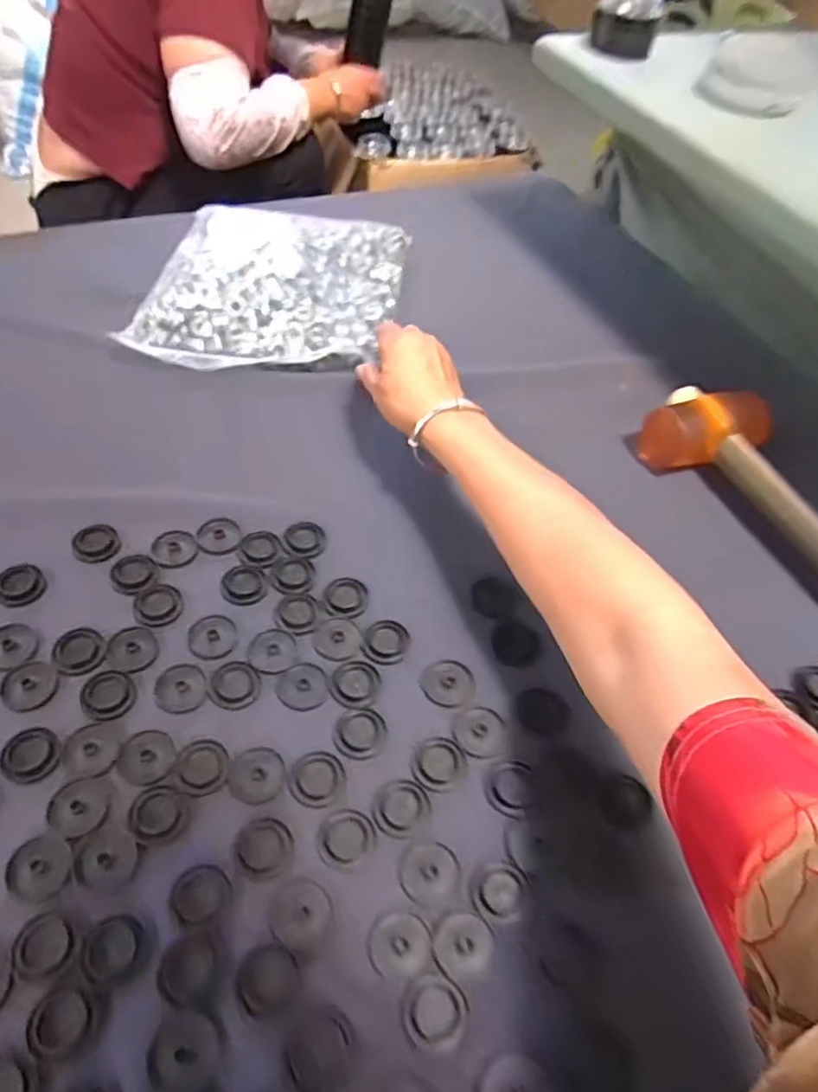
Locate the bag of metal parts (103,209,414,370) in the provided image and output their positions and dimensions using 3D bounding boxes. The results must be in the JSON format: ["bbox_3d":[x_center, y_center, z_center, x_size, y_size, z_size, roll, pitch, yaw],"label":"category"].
[{"bbox_3d":[-0.134,-0.266,0.693,0.232,0.032,0.252,10,52,1],"label":"bag of metal parts"}]

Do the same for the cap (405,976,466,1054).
[{"bbox_3d":[0.013,0.237,0.344,0.030,0.004,0.030,3,52,-4],"label":"cap"}]

